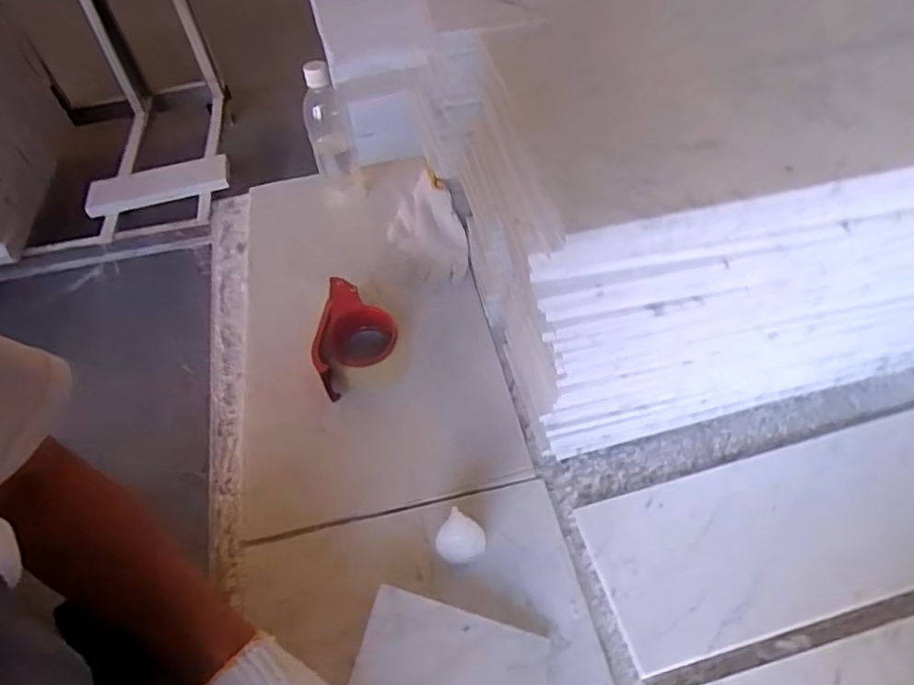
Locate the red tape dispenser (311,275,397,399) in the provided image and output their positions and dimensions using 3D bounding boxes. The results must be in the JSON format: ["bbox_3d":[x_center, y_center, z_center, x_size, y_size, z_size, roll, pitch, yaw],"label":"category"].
[{"bbox_3d":[-0.122,-0.011,0.716,0.095,0.059,0.137,-13,51,-5],"label":"red tape dispenser"}]

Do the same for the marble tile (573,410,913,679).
[{"bbox_3d":[0.355,0.166,0.570,0.455,0.015,0.151,-15,52,-6],"label":"marble tile"}]

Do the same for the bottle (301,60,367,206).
[{"bbox_3d":[-0.193,-0.315,0.901,0.067,0.202,0.078,-16,52,-7],"label":"bottle"}]

